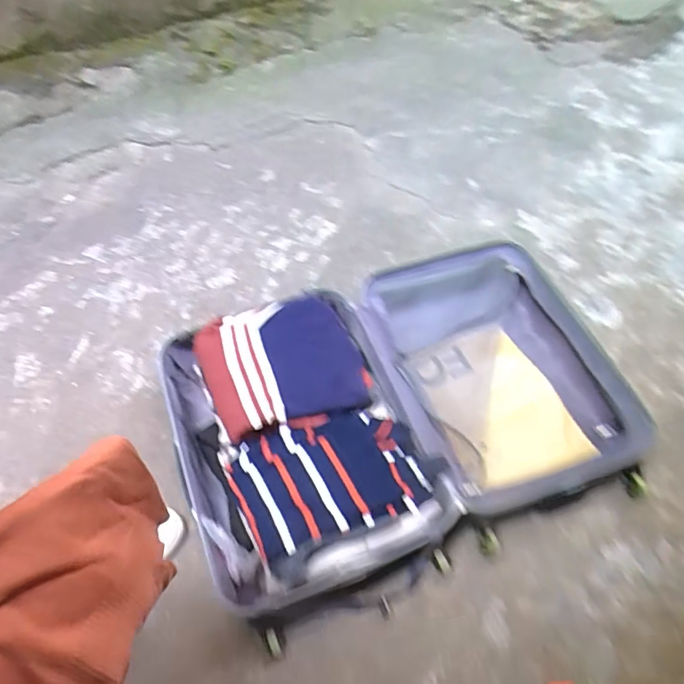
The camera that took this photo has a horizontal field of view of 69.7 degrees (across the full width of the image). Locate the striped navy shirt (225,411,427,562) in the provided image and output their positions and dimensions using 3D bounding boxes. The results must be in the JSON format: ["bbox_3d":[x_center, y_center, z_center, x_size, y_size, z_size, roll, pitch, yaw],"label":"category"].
[{"bbox_3d":[-0.030,0.246,0.916,0.349,0.067,0.235,-17,57,-10],"label":"striped navy shirt"}]

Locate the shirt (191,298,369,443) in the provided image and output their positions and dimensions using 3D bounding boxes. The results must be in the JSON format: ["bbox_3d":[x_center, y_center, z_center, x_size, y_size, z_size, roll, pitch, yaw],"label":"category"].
[{"bbox_3d":[-0.127,0.049,1.036,0.328,0.100,0.272,-17,57,-11],"label":"shirt"}]

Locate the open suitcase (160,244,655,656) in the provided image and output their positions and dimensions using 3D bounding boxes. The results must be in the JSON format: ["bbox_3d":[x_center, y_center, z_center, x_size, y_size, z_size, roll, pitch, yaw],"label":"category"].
[{"bbox_3d":[0.127,0.137,1.056,0.915,0.235,0.656,-21,57,-12],"label":"open suitcase"}]

